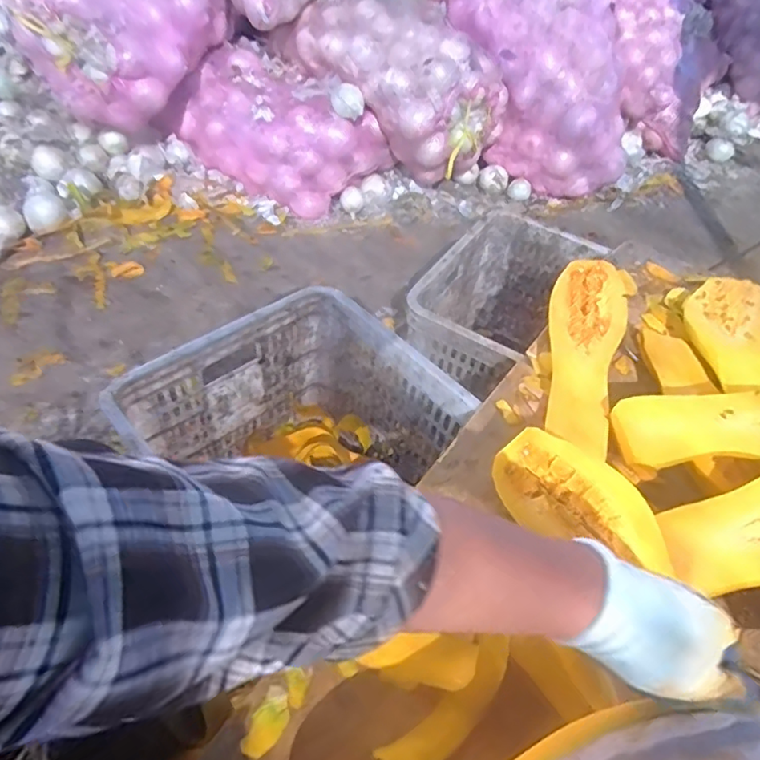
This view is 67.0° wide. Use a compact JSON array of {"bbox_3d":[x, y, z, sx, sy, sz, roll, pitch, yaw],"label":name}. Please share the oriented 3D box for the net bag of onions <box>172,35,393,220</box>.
[{"bbox_3d":[-0.260,-0.643,1.496,0.466,0.235,0.301,29,52,20],"label":"net bag of onions"}]

